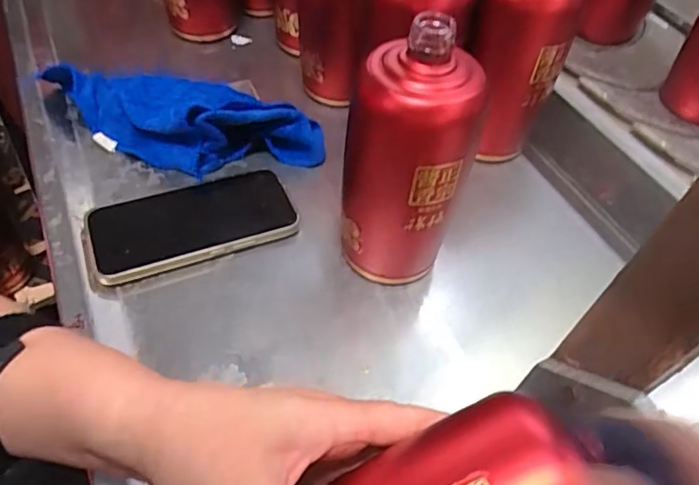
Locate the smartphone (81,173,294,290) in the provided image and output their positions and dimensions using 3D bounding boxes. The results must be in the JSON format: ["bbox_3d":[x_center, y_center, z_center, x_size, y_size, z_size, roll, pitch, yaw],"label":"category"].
[{"bbox_3d":[-0.123,-0.016,0.429,0.155,0.015,0.074,-16,50,-18],"label":"smartphone"}]

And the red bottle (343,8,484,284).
[{"bbox_3d":[0.037,-0.048,0.359,0.080,0.182,0.068,16,54,9],"label":"red bottle"}]

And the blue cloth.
[{"bbox_3d":[-0.157,-0.120,0.488,0.267,0.049,0.103,16,54,10],"label":"blue cloth"}]

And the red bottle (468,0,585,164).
[{"bbox_3d":[0.135,-0.150,0.451,0.074,0.171,0.067,38,60,24],"label":"red bottle"}]

